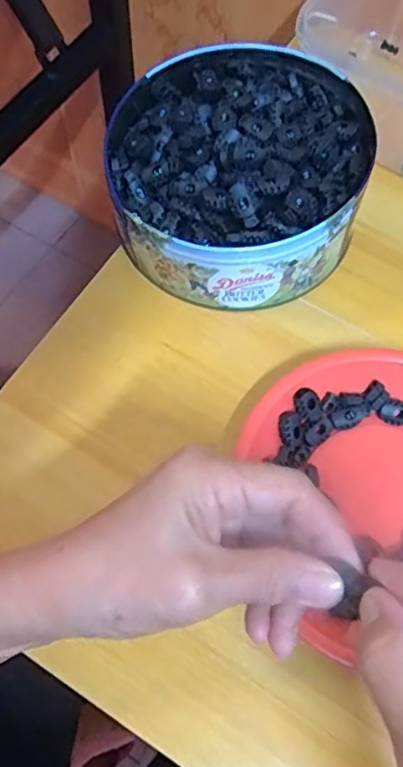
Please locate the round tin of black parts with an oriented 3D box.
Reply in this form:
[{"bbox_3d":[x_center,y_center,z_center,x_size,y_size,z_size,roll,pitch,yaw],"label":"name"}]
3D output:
[{"bbox_3d":[0.028,-0.159,0.439,0.181,0.082,0.193,1,66,-2],"label":"round tin of black parts"}]

